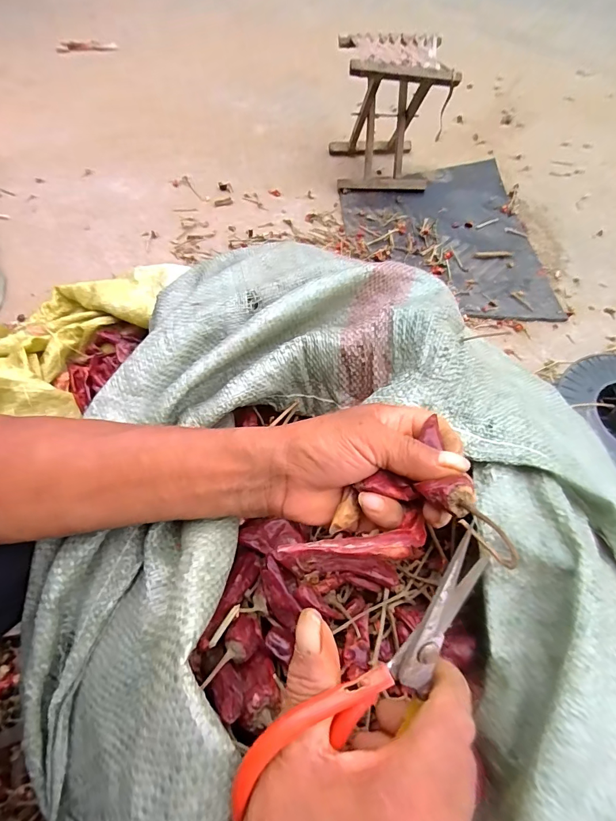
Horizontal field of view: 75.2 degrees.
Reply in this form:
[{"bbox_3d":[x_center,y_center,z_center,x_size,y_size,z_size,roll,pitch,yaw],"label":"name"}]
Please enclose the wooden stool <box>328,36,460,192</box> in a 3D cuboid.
[{"bbox_3d":[0.245,-0.892,1.209,0.314,0.308,0.296,-7,62,-6],"label":"wooden stool"}]

